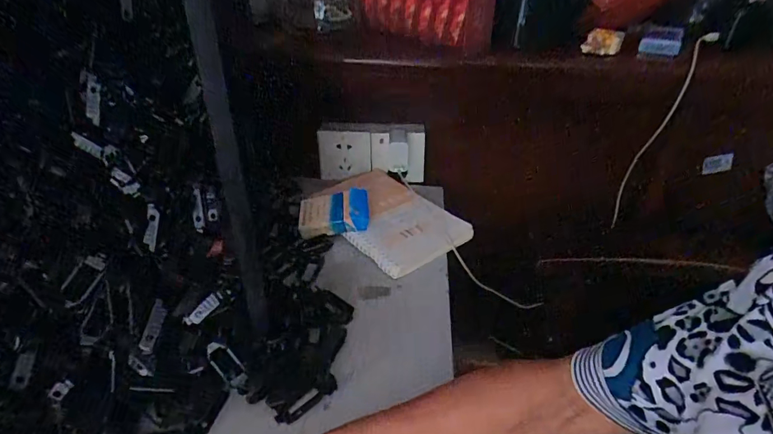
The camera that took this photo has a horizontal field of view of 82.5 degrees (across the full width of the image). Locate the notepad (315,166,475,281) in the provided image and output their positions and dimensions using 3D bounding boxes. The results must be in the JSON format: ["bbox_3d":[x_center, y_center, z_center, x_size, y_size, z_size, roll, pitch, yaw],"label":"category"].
[{"bbox_3d":[-0.003,-0.006,0.635,0.149,0.025,0.216,-20,41,-34],"label":"notepad"}]

